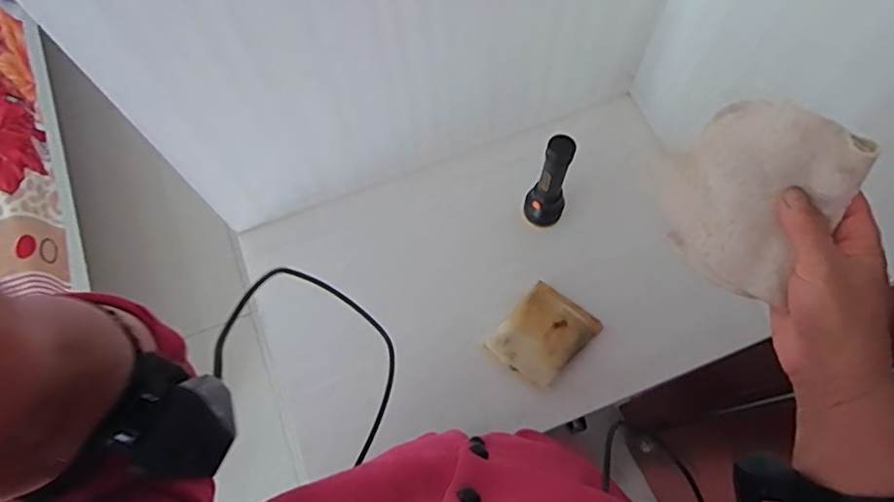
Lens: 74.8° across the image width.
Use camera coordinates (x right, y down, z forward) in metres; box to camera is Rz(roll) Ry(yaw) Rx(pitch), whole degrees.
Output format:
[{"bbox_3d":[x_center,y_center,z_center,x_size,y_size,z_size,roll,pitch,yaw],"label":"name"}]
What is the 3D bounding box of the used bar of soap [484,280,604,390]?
[{"bbox_3d":[0.111,0.099,0.678,0.086,0.029,0.107,39,75,15],"label":"used bar of soap"}]

